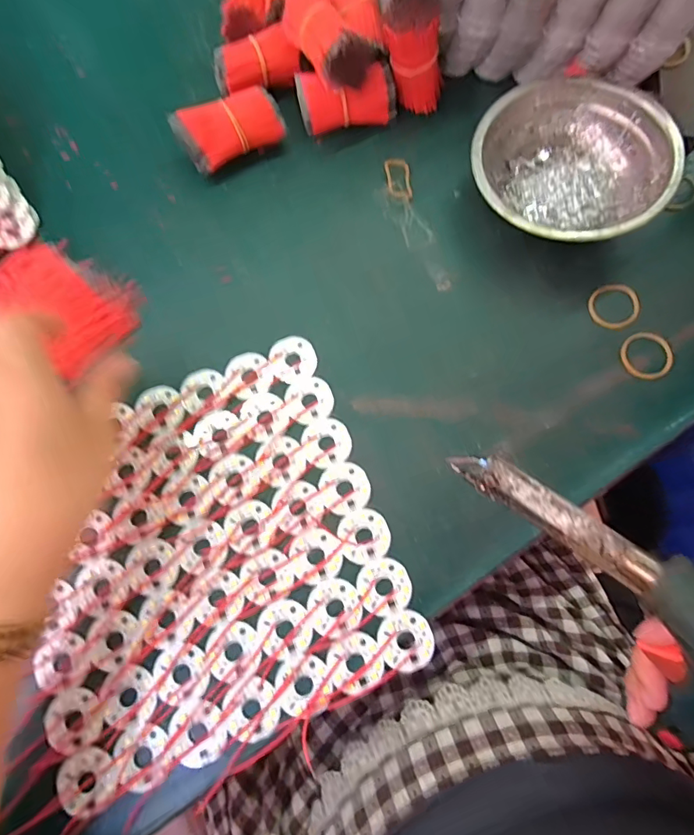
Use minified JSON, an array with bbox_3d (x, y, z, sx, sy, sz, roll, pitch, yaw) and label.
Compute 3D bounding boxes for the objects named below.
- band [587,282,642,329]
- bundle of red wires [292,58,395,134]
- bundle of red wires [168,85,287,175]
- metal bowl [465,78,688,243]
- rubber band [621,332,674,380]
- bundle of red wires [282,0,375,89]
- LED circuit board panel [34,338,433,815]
[{"bbox_3d":[0.182,-0.076,0.314,0.035,0.005,0.032,-28,76,-6],"label":"band"},{"bbox_3d":[0.000,-0.239,0.349,0.071,0.035,0.027,-9,75,-1],"label":"bundle of red wires"},{"bbox_3d":[-0.085,-0.210,0.343,0.073,0.035,0.034,-24,75,-5],"label":"bundle of red wires"},{"bbox_3d":[0.148,-0.168,0.320,0.124,0.045,0.124,0,75,1],"label":"metal bowl"},{"bbox_3d":[0.197,-0.041,0.304,0.034,0.005,0.032,0,75,1],"label":"rubber band"},{"bbox_3d":[-0.015,-0.268,0.319,0.039,0.032,0.076,-30,76,-7],"label":"bundle of red wires"},{"bbox_3d":[-0.084,0.078,0.279,0.208,0.004,0.209,-22,75,-5],"label":"LED circuit board panel"}]

